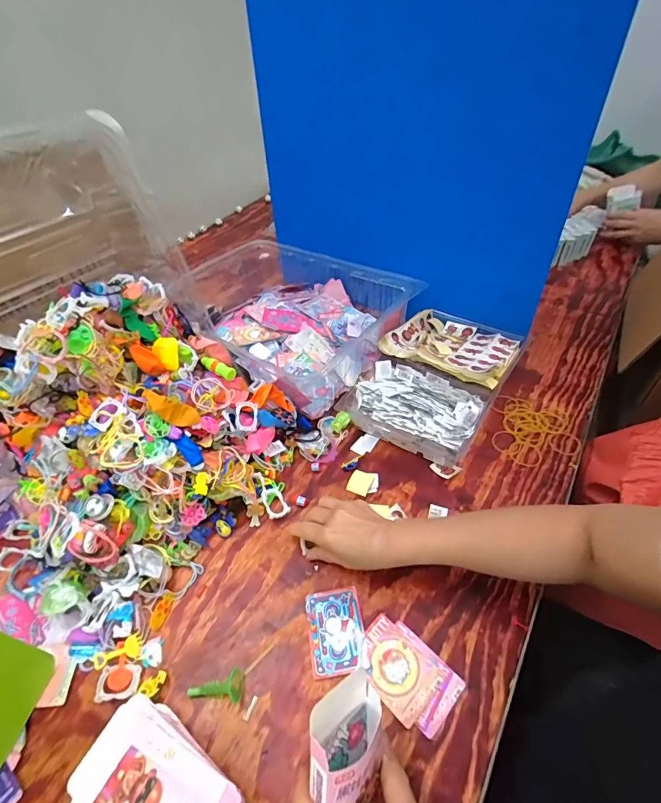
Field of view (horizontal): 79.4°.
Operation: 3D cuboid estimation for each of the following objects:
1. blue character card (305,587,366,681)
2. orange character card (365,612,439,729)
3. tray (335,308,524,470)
[{"bbox_3d":[0.006,0.257,0.452,0.061,0.004,0.083,-11,44,-2],"label":"blue character card"},{"bbox_3d":[0.067,0.280,0.423,0.082,0.004,0.063,34,57,31],"label":"orange character card"},{"bbox_3d":[0.174,-0.047,0.684,0.219,0.073,0.313,24,53,25],"label":"tray"}]

